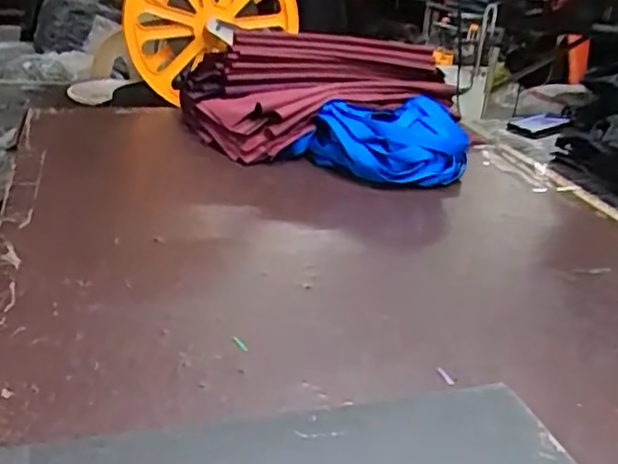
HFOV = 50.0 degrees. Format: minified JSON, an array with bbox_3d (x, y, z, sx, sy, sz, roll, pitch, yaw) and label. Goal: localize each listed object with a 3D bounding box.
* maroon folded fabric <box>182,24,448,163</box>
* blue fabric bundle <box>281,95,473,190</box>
[{"bbox_3d":[0.028,-0.270,1.273,0.487,0.200,0.304,-5,27,-24],"label":"maroon folded fabric"},{"bbox_3d":[0.113,-0.161,1.145,0.306,0.127,0.143,10,24,8],"label":"blue fabric bundle"}]

